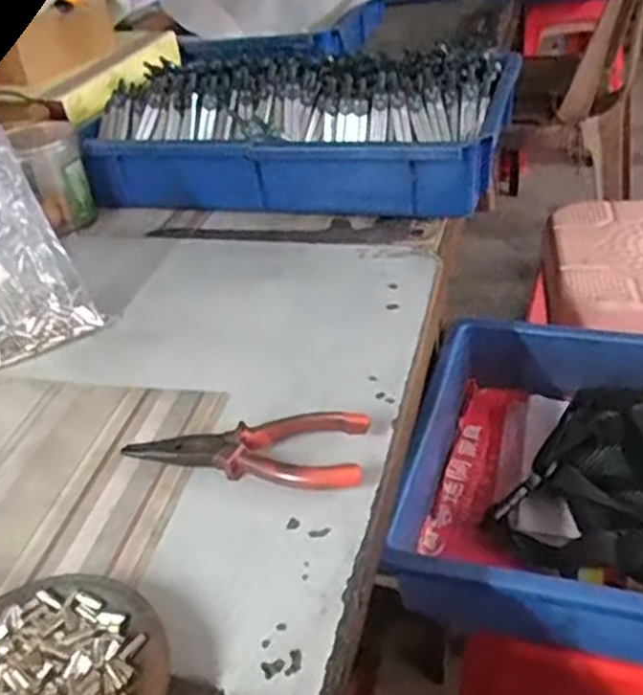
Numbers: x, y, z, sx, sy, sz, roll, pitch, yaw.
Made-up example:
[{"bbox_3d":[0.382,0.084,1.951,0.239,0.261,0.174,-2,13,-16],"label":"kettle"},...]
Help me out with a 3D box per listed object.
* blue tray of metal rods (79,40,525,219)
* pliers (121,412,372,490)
[{"bbox_3d":[-0.020,-0.236,0.774,0.413,0.106,0.238,5,37,17],"label":"blue tray of metal rods"},{"bbox_3d":[-0.045,0.057,0.436,0.141,0.014,0.050,2,36,13],"label":"pliers"}]

